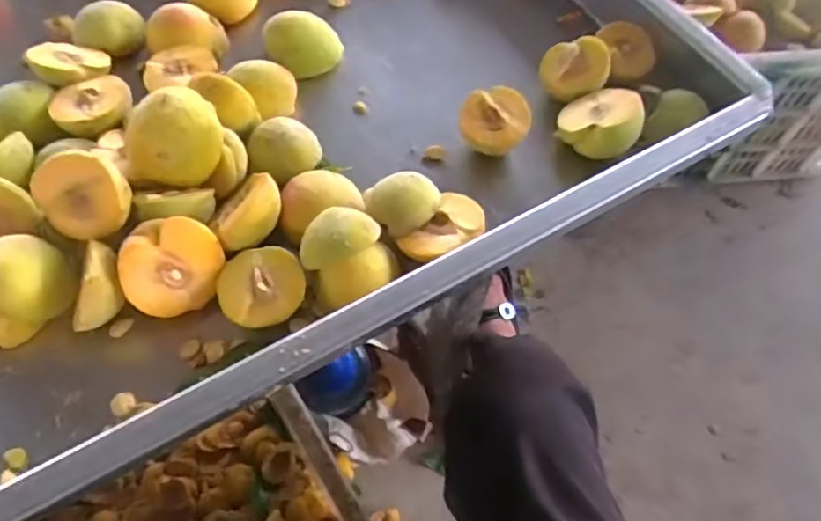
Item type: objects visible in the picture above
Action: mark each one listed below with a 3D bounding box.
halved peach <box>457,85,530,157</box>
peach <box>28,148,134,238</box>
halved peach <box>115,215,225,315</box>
[{"bbox_3d":[0.067,-0.109,0.500,0.054,0.031,0.057,2,60,-3],"label":"halved peach"},{"bbox_3d":[-0.214,-0.046,0.412,0.055,0.057,0.030,-24,18,7],"label":"peach"},{"bbox_3d":[-0.163,0.001,0.417,0.063,0.064,0.039,-10,19,-30],"label":"halved peach"}]

